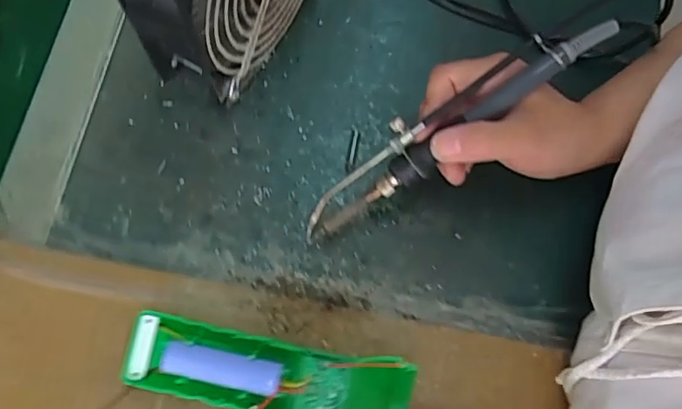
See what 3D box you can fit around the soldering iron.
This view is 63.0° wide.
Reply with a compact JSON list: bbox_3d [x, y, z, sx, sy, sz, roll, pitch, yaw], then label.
[{"bbox_3d":[0.058,-0.043,0.317,0.204,0.023,0.027,-35,72,13],"label":"soldering iron"}]

